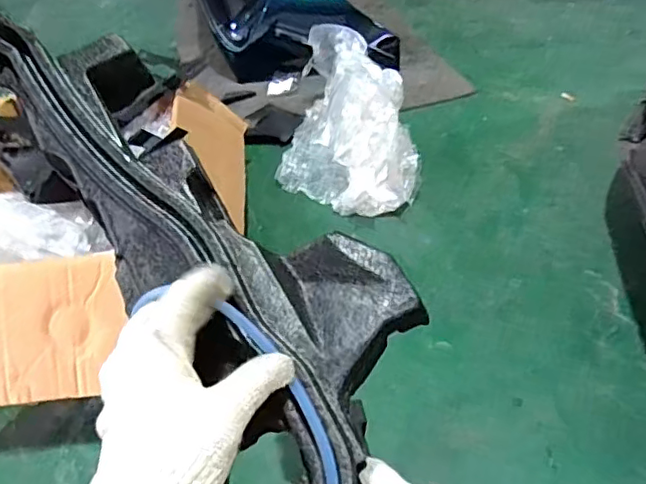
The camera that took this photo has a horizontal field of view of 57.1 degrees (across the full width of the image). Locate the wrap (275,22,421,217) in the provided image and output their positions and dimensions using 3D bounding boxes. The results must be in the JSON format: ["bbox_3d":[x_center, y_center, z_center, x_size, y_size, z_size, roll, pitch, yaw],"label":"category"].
[{"bbox_3d":[0.055,-0.341,1.584,0.338,0.223,0.633,-5,40,3],"label":"wrap"}]

